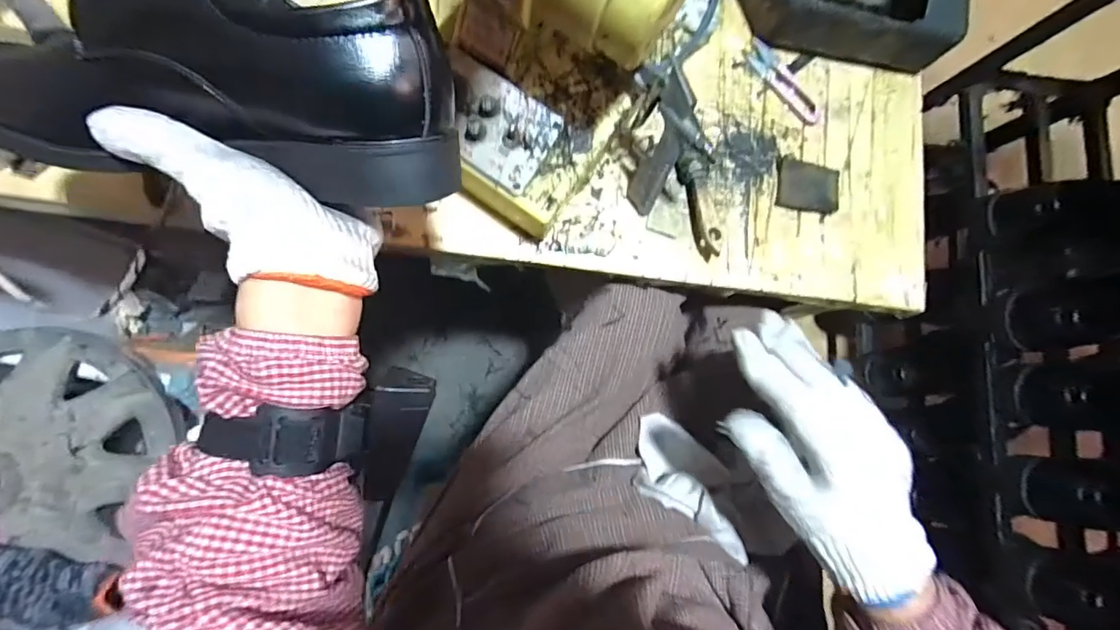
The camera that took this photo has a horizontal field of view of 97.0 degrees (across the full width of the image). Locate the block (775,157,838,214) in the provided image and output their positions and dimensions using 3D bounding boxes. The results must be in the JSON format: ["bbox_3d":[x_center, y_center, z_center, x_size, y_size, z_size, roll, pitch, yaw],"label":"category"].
[{"bbox_3d":[0.244,-0.125,0.485,0.061,0.005,0.048,10,83,-5],"label":"block"}]

